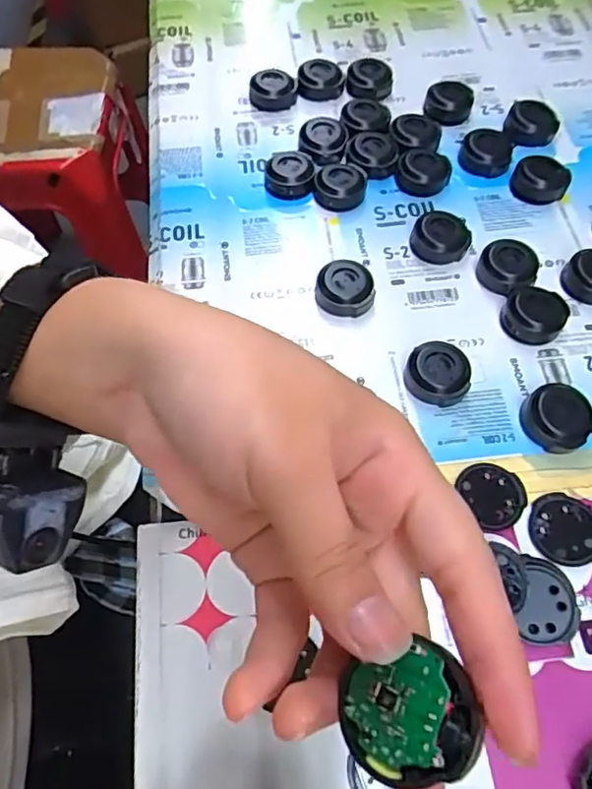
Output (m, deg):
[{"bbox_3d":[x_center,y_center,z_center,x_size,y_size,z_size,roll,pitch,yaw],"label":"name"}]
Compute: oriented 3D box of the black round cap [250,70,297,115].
[{"bbox_3d":[-0.015,-0.196,0.378,0.029,0.014,0.029,-1,62,2],"label":"black round cap"}]

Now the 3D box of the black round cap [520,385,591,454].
[{"bbox_3d":[0.121,0.009,0.266,0.034,0.014,0.029,-38,67,-16],"label":"black round cap"}]

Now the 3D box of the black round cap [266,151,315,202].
[{"bbox_3d":[-0.003,-0.130,0.344,0.027,0.013,0.031,2,62,3],"label":"black round cap"}]

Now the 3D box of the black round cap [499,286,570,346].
[{"bbox_3d":[0.120,-0.040,0.295,0.030,0.008,0.030,-1,62,2],"label":"black round cap"}]

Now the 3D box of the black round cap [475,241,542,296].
[{"bbox_3d":[0.113,-0.068,0.309,0.029,0.011,0.034,26,66,15],"label":"black round cap"}]

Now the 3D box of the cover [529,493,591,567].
[{"bbox_3d":[0.115,0.057,0.247,0.030,0.004,0.029,-1,62,2],"label":"cover"}]

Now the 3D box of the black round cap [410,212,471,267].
[{"bbox_3d":[0.079,-0.086,0.319,0.031,0.013,0.027,12,63,8],"label":"black round cap"}]

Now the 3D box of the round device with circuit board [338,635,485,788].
[{"bbox_3d":[0.024,0.069,0.126,0.030,0.004,0.025,-26,54,20],"label":"round device with circuit board"}]

